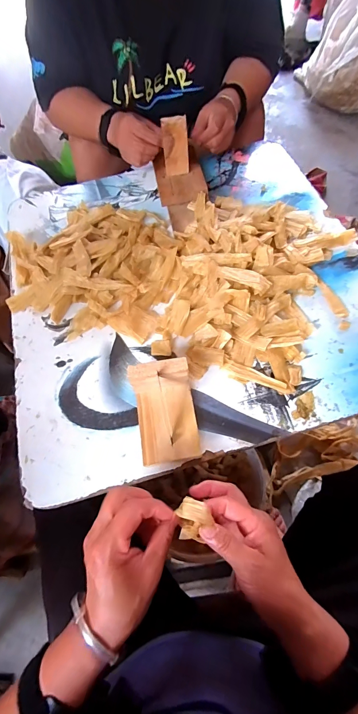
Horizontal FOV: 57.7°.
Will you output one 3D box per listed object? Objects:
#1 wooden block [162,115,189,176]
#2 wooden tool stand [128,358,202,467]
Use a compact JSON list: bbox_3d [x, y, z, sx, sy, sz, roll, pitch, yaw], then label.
[{"bbox_3d":[-0.006,-0.363,0.566,0.041,0.096,0.011,1,64,4],"label":"wooden block"},{"bbox_3d":[-0.017,0.070,0.405,0.074,0.064,0.111,-9,63,-1],"label":"wooden tool stand"}]

